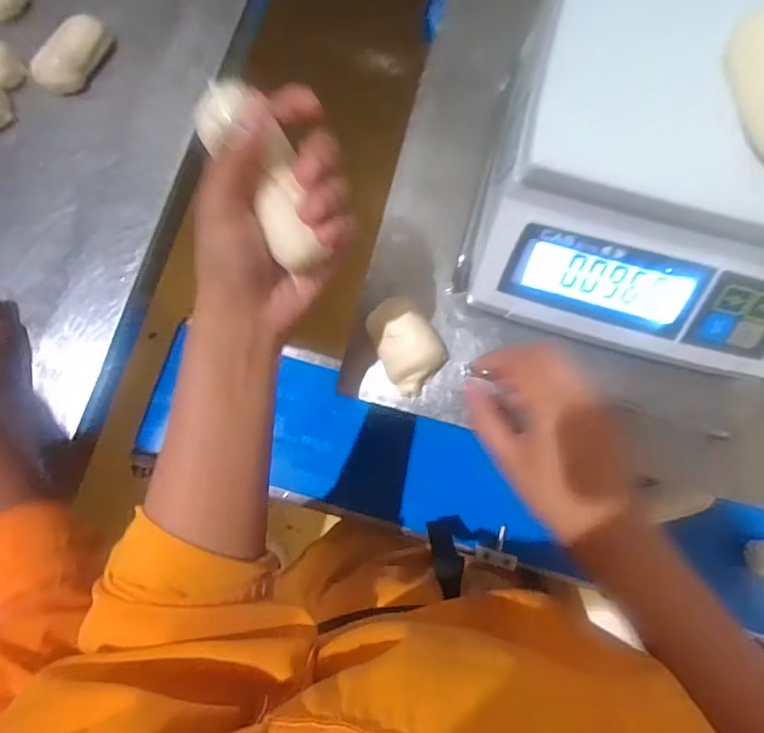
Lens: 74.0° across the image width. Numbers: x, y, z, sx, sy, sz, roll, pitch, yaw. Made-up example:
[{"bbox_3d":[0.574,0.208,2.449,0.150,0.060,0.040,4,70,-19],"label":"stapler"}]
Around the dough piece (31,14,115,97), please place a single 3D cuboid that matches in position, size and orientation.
[{"bbox_3d":[-0.321,-0.323,0.529,0.045,0.029,0.087,36,84,6],"label":"dough piece"}]

